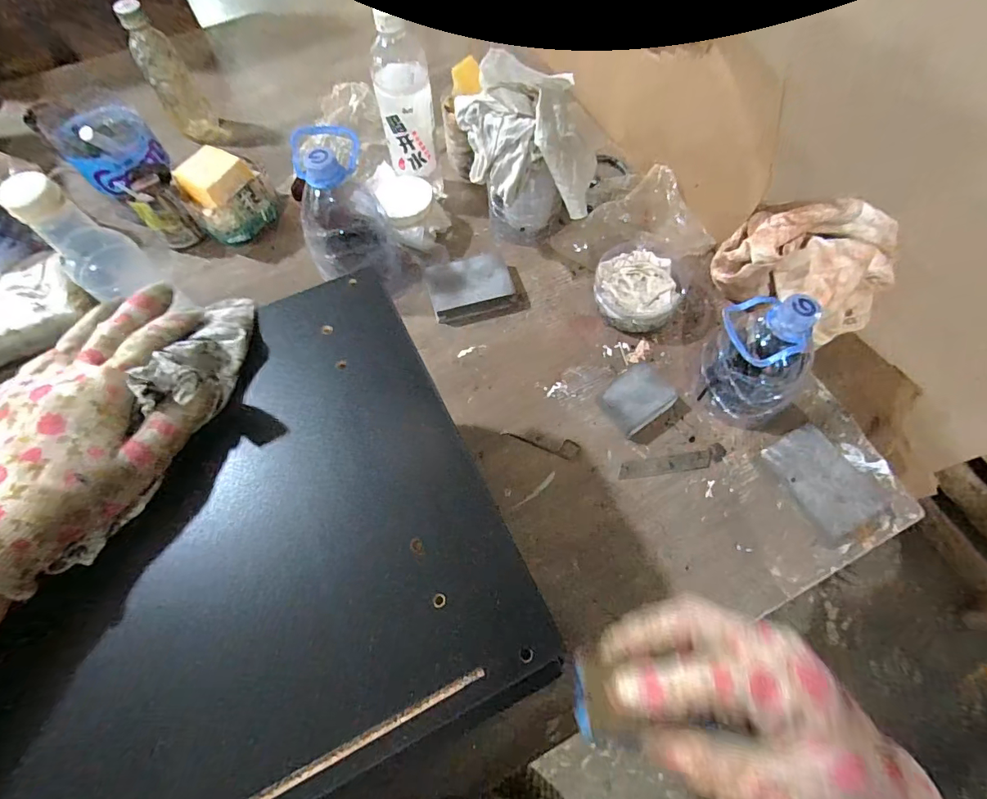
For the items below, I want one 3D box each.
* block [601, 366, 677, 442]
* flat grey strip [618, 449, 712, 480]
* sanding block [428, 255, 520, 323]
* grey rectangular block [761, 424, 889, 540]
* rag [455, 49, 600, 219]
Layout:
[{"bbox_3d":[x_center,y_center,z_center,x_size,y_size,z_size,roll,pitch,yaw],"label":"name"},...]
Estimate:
[{"bbox_3d":[0.154,-0.001,0.498,0.079,0.027,0.056,-35,69,-14],"label":"block"},{"bbox_3d":[0.178,0.067,0.479,0.097,0.004,0.018,-8,65,-3],"label":"flat grey strip"},{"bbox_3d":[-0.029,-0.138,0.568,0.099,0.021,0.071,-20,66,-8],"label":"sanding block"},{"bbox_3d":[0.317,0.080,0.454,0.062,0.031,0.099,-28,68,-11],"label":"grey rectangular block"},{"bbox_3d":[0.037,-0.280,0.513,0.158,0.126,0.116,9,66,5],"label":"rag"}]

